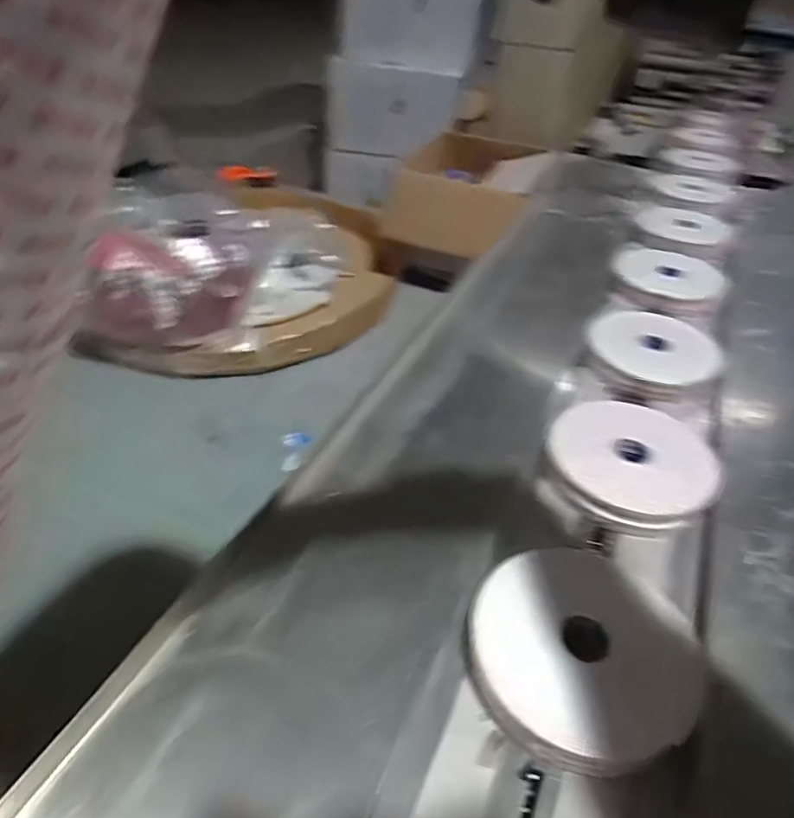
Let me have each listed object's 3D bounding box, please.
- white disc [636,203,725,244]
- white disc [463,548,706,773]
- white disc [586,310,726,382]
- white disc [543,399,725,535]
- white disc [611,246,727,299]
[{"bbox_3d":[0.598,-0.393,1.238,0.169,0.015,0.201,17,39,18],"label":"white disc"},{"bbox_3d":[0.155,0.198,0.488,0.178,0.030,0.171,2,37,-2],"label":"white disc"},{"bbox_3d":[0.377,-0.096,0.855,0.178,0.017,0.177,2,37,-2],"label":"white disc"},{"bbox_3d":[0.272,0.049,0.667,0.174,0.021,0.183,26,43,27],"label":"white disc"},{"bbox_3d":[0.492,-0.255,1.071,0.200,0.018,0.200,-1,37,0],"label":"white disc"}]

